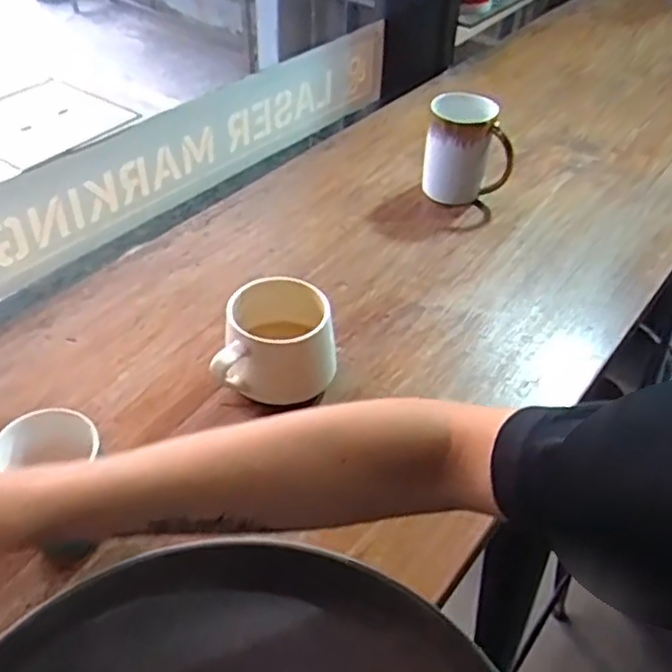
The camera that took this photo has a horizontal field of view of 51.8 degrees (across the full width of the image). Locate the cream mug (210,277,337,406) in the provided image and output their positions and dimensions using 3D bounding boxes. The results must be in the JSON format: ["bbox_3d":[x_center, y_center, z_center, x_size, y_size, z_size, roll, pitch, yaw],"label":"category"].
[{"bbox_3d":[-0.046,0.006,0.548,0.095,0.077,0.078,-2,44,-4],"label":"cream mug"}]

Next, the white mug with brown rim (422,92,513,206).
[{"bbox_3d":[0.149,-0.213,0.777,0.095,0.108,0.076,7,44,5],"label":"white mug with brown rim"}]

